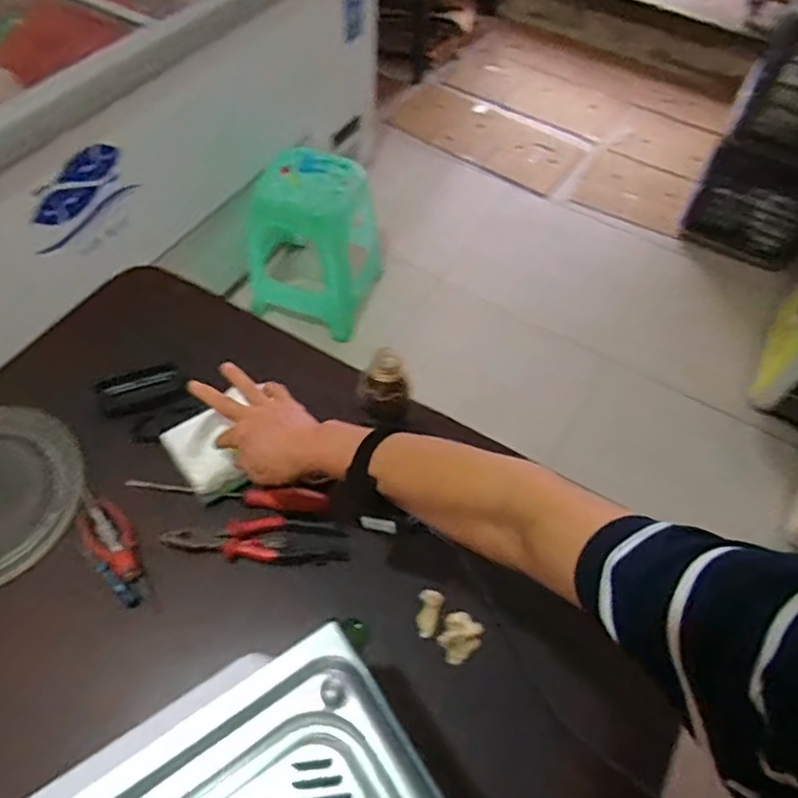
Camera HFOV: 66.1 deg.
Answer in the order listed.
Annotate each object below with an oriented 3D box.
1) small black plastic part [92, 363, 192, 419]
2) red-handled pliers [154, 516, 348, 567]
[{"bbox_3d":[-0.345,-0.013,0.825,0.110,0.026,0.052,-16,59,-15],"label":"small black plastic part"},{"bbox_3d":[-0.169,0.165,0.726,0.210,0.018,0.051,4,56,-1],"label":"red-handled pliers"}]

